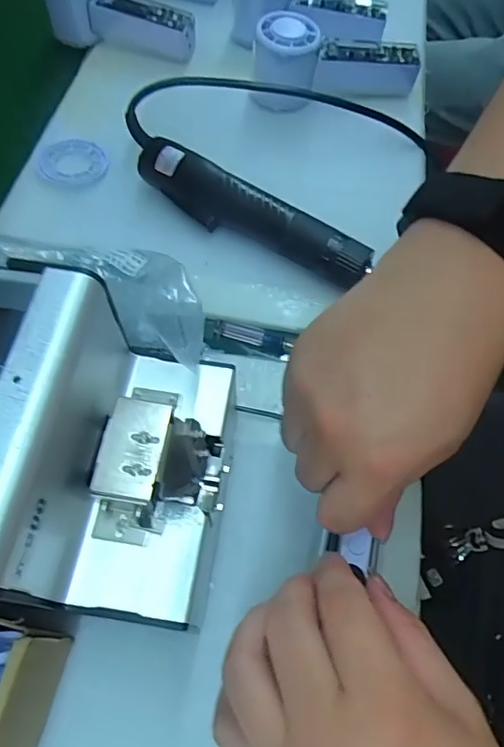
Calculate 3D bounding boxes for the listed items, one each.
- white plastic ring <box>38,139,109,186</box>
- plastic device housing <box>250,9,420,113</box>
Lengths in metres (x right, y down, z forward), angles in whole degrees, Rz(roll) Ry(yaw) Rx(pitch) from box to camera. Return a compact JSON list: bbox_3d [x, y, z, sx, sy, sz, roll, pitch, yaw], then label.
[{"bbox_3d":[-0.153,-0.180,0.440,0.057,0.005,0.057,1,62,-1],"label":"white plastic ring"},{"bbox_3d":[0.075,-0.275,0.461,0.149,0.055,0.065,-9,62,-7],"label":"plastic device housing"}]

